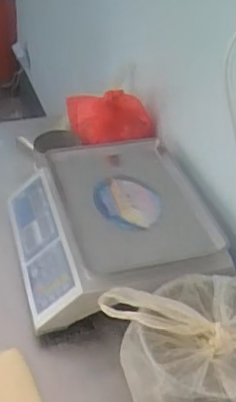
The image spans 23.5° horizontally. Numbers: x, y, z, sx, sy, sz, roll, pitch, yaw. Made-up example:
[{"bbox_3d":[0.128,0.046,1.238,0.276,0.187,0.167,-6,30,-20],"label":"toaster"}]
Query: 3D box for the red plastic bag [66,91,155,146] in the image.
[{"bbox_3d":[-0.028,-0.170,1.162,0.196,0.106,0.084,8,33,39],"label":"red plastic bag"}]

